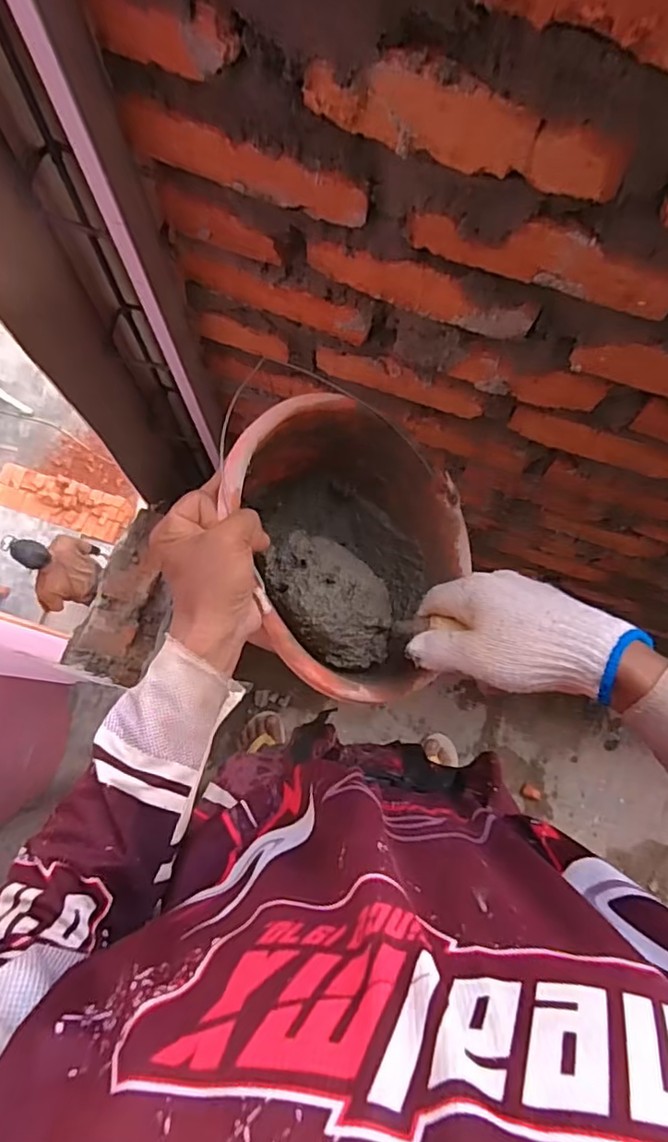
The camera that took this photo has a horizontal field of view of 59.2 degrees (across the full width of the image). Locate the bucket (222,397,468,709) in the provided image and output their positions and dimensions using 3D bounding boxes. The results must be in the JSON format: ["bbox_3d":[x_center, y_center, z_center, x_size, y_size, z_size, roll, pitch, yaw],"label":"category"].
[{"bbox_3d":[-0.024,-0.007,0.540,0.231,0.188,0.234,9,73,-31],"label":"bucket"}]

